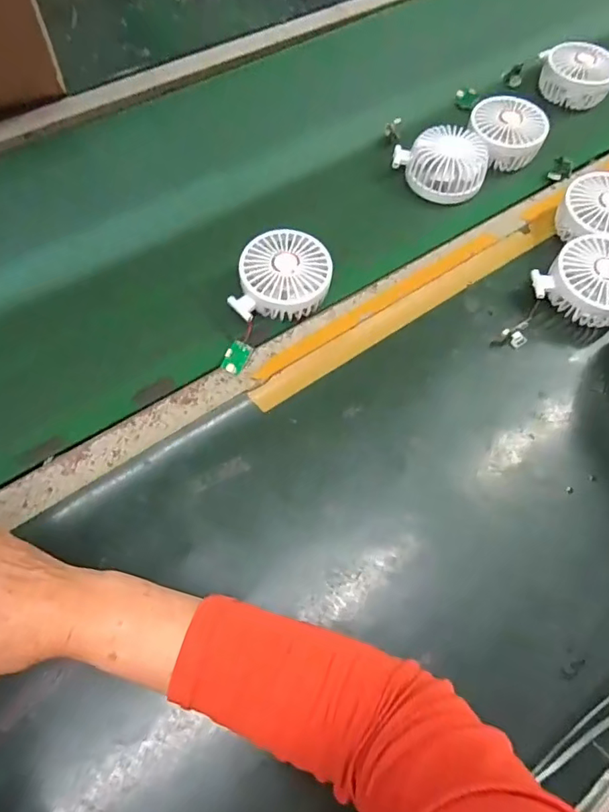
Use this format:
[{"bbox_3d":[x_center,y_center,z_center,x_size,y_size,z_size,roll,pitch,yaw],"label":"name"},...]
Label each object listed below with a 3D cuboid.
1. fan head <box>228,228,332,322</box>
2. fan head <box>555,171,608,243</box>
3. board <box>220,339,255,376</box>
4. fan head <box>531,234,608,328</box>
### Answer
[{"bbox_3d":[-0.019,-0.127,0.504,0.087,0.034,0.093,11,67,4],"label":"fan head"},{"bbox_3d":[0.313,-0.200,0.536,0.085,0.049,0.082,0,67,0],"label":"fan head"},{"bbox_3d":[-0.064,-0.045,0.478,0.020,0.004,0.031,29,81,1],"label":"board"},{"bbox_3d":[0.285,-0.120,0.500,0.089,0.046,0.090,-36,71,-14],"label":"fan head"}]

